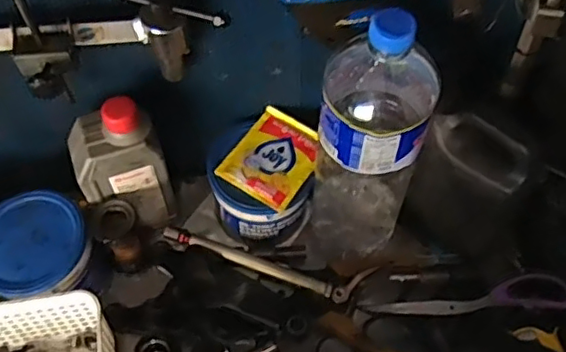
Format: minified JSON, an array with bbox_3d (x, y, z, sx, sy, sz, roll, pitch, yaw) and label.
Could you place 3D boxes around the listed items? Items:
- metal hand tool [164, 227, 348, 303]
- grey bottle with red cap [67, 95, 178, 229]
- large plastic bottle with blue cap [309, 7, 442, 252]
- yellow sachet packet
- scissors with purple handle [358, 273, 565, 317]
[{"bbox_3d":[-0.028,0.087,0.620,0.194,0.018,0.021,17,60,11],"label":"metal hand tool"},{"bbox_3d":[-0.156,-0.009,0.586,0.078,0.170,0.050,-19,60,-11],"label":"grey bottle with red cap"},{"bbox_3d":[0.077,-0.026,0.539,0.087,0.297,0.097,19,60,12],"label":"large plastic bottle with blue cap"},{"bbox_3d":[-0.008,-0.018,0.601,0.078,0.010,0.094,30,63,18],"label":"yellow sachet packet"},{"bbox_3d":[0.176,0.123,0.590,0.192,0.018,0.034,-10,56,17],"label":"scissors with purple handle"}]

